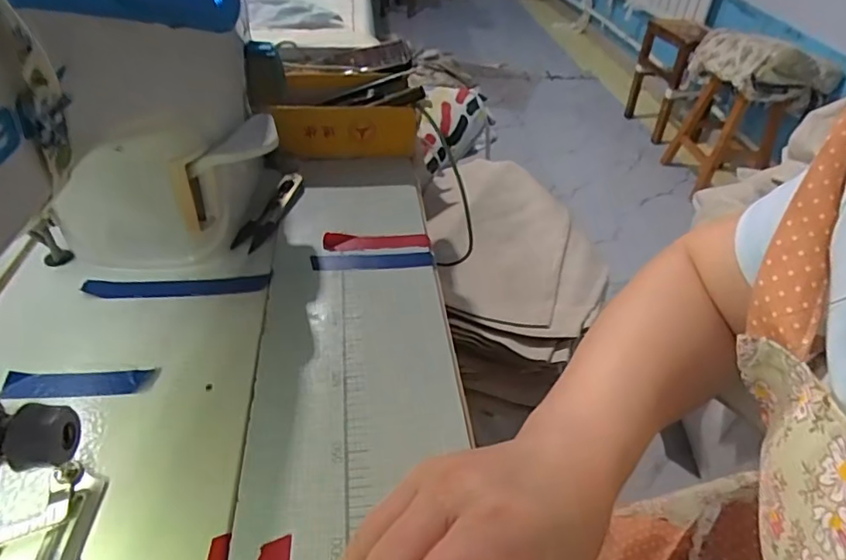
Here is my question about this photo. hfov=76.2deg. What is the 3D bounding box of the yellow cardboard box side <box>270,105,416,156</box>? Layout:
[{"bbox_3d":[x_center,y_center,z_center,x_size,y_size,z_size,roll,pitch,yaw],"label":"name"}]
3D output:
[{"bbox_3d":[-0.071,-0.140,0.507,0.127,0.052,0.008,-3,48,-7],"label":"yellow cardboard box side"}]

